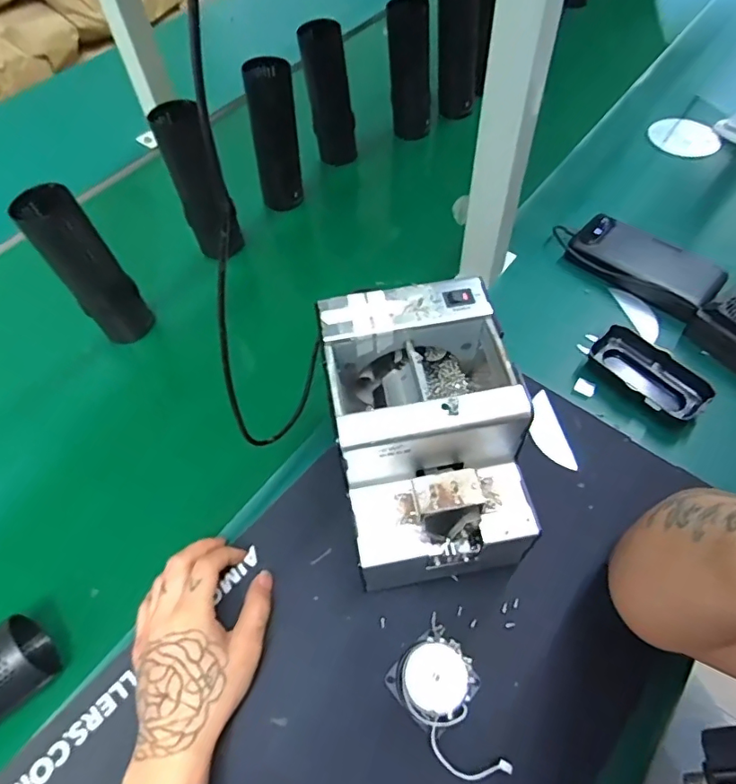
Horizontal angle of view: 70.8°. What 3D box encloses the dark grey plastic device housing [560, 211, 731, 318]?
[{"bbox_3d":[0.307,-0.143,0.575,0.079,0.032,0.152,-38,64,-25],"label":"dark grey plastic device housing"}]

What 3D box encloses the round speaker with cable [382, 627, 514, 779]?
[{"bbox_3d":[0.058,0.208,0.346,0.055,0.029,0.090,-32,62,-22],"label":"round speaker with cable"}]

